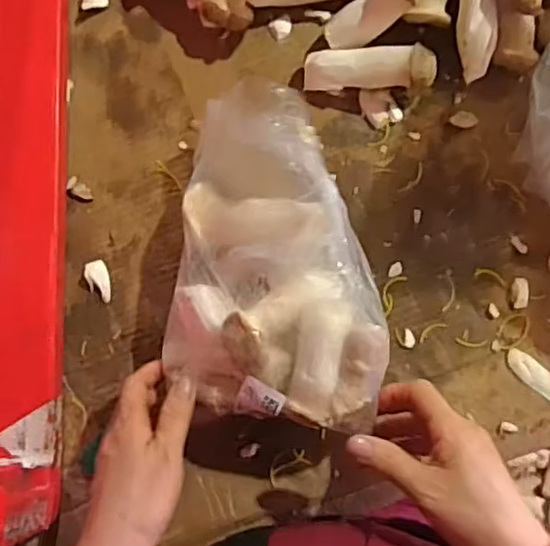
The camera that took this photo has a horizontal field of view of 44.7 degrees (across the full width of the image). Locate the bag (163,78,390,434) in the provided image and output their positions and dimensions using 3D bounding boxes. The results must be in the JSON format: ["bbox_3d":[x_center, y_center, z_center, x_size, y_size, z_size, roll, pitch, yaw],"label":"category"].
[{"bbox_3d":[0.004,-0.017,0.467,0.150,0.077,0.227,6,82,3],"label":"bag"}]

